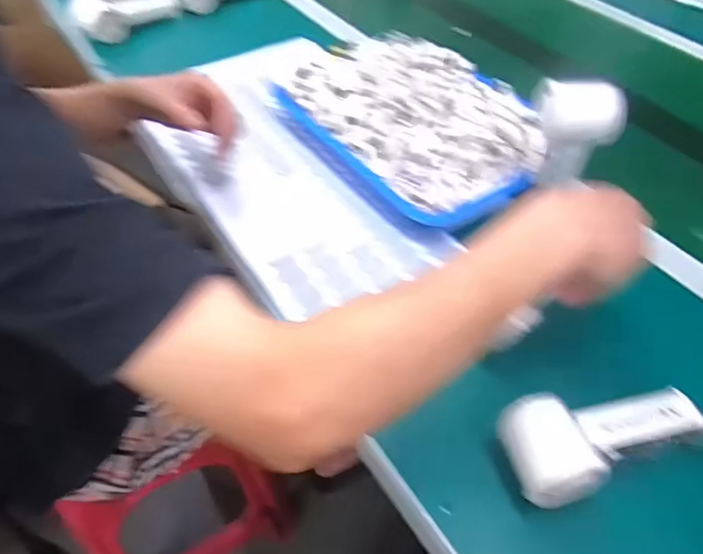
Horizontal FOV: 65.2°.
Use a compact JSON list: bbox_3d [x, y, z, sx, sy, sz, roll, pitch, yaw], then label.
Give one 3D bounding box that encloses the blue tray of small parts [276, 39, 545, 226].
[{"bbox_3d":[0.087,-0.198,0.674,0.235,0.052,0.314,-31,56,-26],"label":"blue tray of small parts"}]

